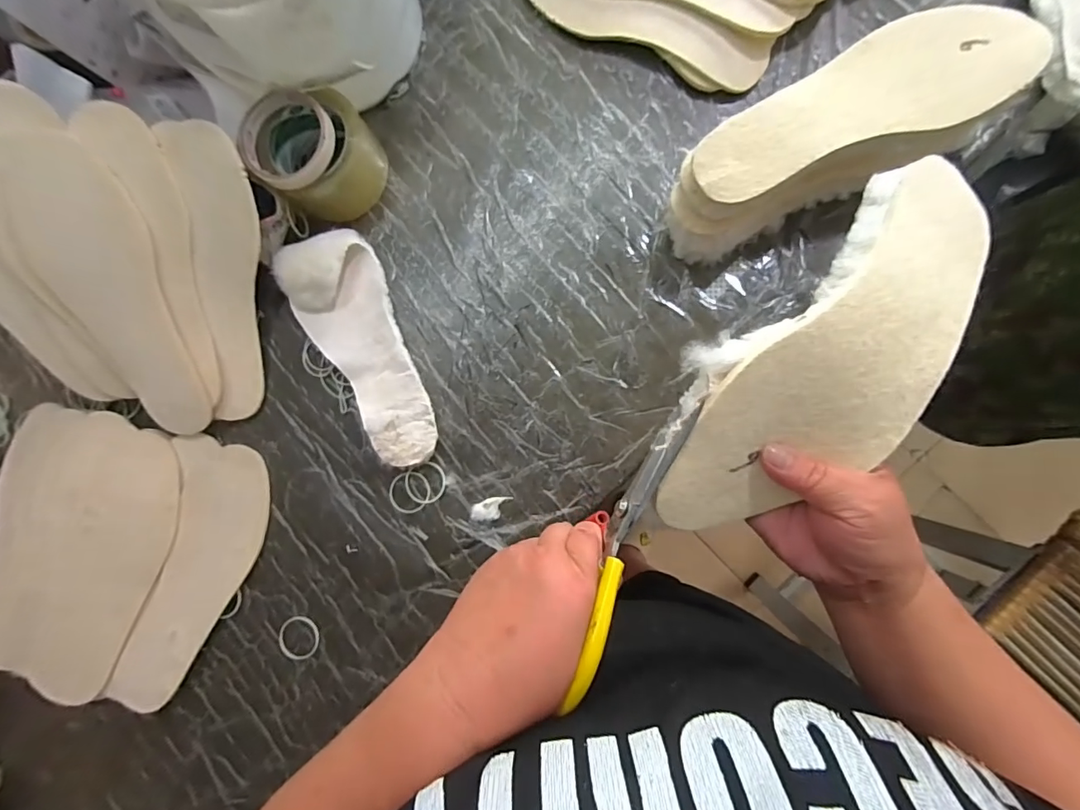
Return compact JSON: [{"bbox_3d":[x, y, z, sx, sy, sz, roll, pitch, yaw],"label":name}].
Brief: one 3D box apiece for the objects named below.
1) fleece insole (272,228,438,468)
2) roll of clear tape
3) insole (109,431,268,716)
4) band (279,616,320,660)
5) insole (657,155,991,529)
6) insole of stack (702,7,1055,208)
[{"bbox_3d":[-0.179,-0.048,0.481,0.094,0.051,0.237,-22,86,4],"label":"fleece insole"},{"bbox_3d":[-0.218,-0.244,0.481,0.103,0.076,0.093,1,88,5],"label":"roll of clear tape"},{"bbox_3d":[-0.352,0.174,0.496,0.110,0.017,0.272,11,84,2],"label":"insole"},{"bbox_3d":[-0.244,0.236,0.494,0.041,0.005,0.042,-5,88,5],"label":"band"},{"bbox_3d":[0.159,-0.028,0.262,0.102,0.050,0.243,43,92,5],"label":"insole"},{"bbox_3d":[0.250,-0.240,0.378,0.262,0.014,0.089,-19,86,4],"label":"insole of stack"}]

